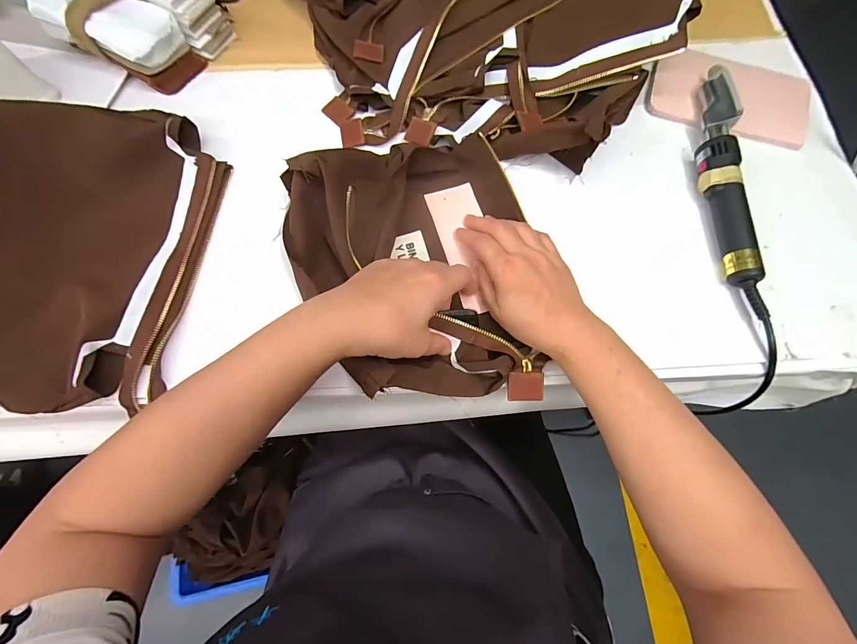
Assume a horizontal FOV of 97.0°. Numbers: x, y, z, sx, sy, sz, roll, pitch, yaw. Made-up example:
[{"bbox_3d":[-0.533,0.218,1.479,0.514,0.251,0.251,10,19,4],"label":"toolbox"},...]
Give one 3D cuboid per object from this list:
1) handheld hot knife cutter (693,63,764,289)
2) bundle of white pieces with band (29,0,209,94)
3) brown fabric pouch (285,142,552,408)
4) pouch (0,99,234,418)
[{"bbox_3d":[0.315,-0.167,0.407,0.040,0.032,0.266,6,71,2],"label":"handheld hot knife cutter"},{"bbox_3d":[-0.369,-0.349,0.455,0.153,0.068,0.097,34,74,11],"label":"bundle of white pieces with band"},{"bbox_3d":[-0.018,-0.069,0.363,0.227,0.069,0.274,-4,70,-2],"label":"brown fabric pouch"},{"bbox_3d":[-0.338,-0.078,0.361,0.209,0.066,0.296,4,71,2],"label":"pouch"}]

